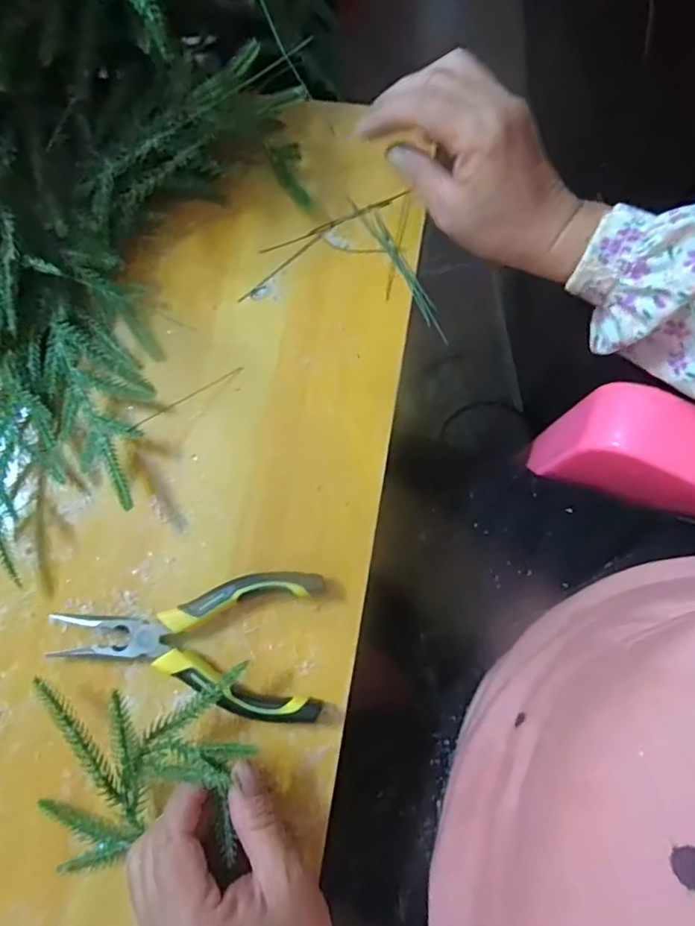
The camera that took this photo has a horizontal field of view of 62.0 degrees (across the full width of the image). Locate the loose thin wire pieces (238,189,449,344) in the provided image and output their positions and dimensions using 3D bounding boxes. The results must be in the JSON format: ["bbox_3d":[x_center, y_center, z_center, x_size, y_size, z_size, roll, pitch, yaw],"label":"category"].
[{"bbox_3d":[0.007,-0.141,0.390,0.134,0.005,0.099,11,79,3],"label":"loose thin wire pieces"}]

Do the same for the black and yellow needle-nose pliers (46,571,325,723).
[{"bbox_3d":[-0.092,0.102,0.328,0.152,0.022,0.077,-1,79,5],"label":"black and yellow needle-nose pliers"}]

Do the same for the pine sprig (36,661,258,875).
[{"bbox_3d":[-0.111,0.161,0.306,0.122,0.053,0.091,-11,78,-2],"label":"pine sprig"}]

